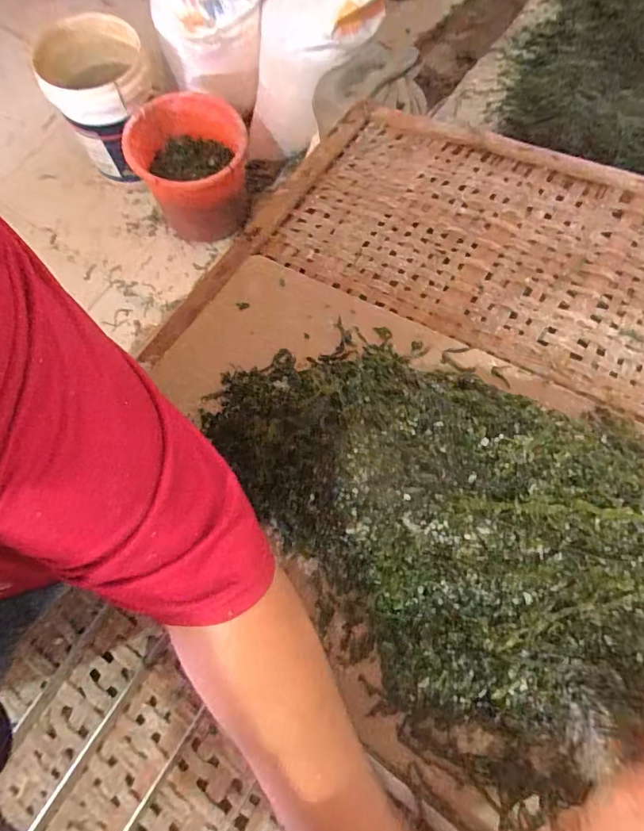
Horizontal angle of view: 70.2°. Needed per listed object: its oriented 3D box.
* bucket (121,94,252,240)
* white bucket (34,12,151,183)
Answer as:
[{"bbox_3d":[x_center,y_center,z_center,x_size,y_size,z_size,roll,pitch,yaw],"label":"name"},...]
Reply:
[{"bbox_3d":[-0.399,-0.733,1.384,0.328,0.267,0.321,0,74,-1],"label":"bucket"},{"bbox_3d":[-0.636,-0.923,1.364,0.275,0.364,0.278,0,74,-1],"label":"white bucket"}]

